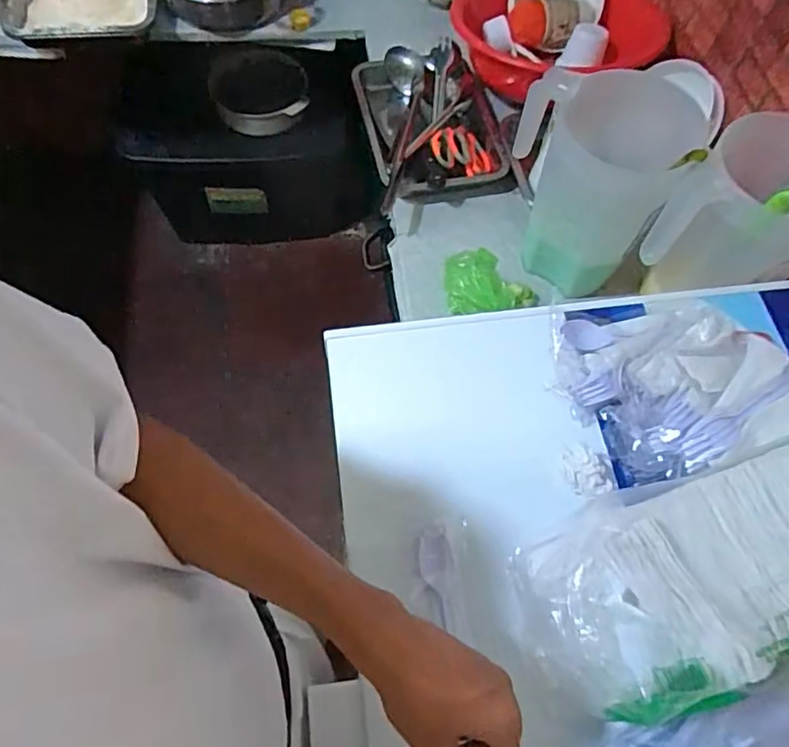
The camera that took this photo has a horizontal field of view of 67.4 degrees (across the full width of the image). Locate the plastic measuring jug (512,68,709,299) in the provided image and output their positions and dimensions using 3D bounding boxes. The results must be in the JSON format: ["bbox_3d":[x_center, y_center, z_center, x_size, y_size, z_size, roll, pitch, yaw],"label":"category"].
[{"bbox_3d":[0.255,-0.261,0.779,0.205,0.276,0.137,35,66,14],"label":"plastic measuring jug"}]

